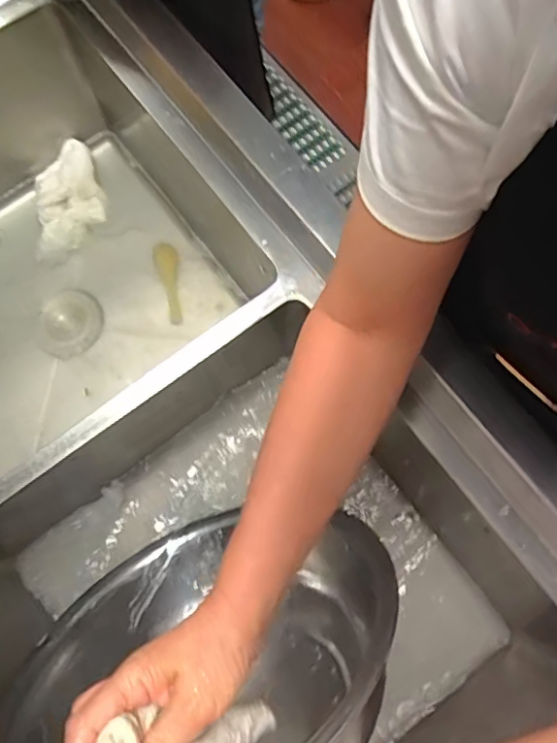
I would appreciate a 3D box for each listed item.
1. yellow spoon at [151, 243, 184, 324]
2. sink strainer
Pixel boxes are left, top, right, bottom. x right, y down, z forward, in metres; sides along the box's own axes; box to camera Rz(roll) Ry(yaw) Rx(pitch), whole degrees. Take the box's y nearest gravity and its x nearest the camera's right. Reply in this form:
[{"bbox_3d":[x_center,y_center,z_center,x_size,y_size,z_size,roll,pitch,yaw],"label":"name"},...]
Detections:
[{"bbox_3d":[-0.172,-0.139,0.887,0.040,0.012,0.129,-12,91,-1],"label":"yellow spoon"},{"bbox_3d":[-0.336,-0.077,0.889,0.107,0.021,0.111,0,76,1],"label":"sink strainer"}]

